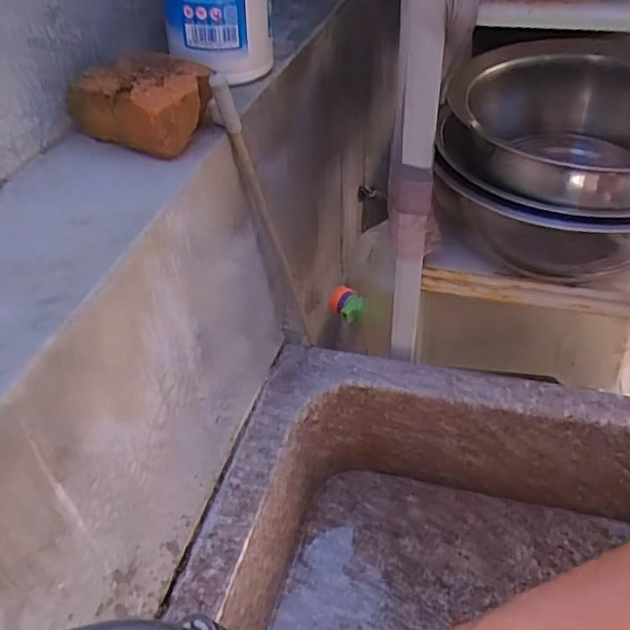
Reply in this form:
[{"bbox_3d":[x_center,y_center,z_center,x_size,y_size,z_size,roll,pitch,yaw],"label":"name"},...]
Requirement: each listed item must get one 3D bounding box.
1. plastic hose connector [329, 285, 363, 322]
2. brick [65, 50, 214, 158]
[{"bbox_3d":[0.042,-0.014,0.825,0.034,0.032,0.051,-20,44,-16],"label":"plastic hose connector"},{"bbox_3d":[-0.137,-0.174,0.484,0.106,0.053,0.082,16,46,22],"label":"brick"}]

